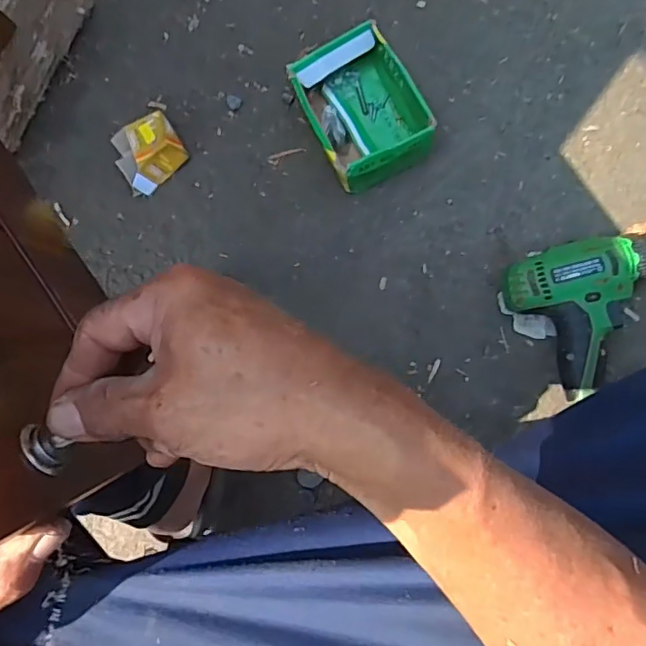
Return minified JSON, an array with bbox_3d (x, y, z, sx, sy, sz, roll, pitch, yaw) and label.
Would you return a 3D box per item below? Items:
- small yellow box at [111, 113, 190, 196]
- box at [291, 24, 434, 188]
[{"bbox_3d":[-0.194,-0.189,0.617,0.076,0.035,0.065,-38,85,5],"label":"small yellow box"},{"bbox_3d":[0.039,-0.217,0.567,0.106,0.068,0.139,-25,85,6],"label":"box"}]

